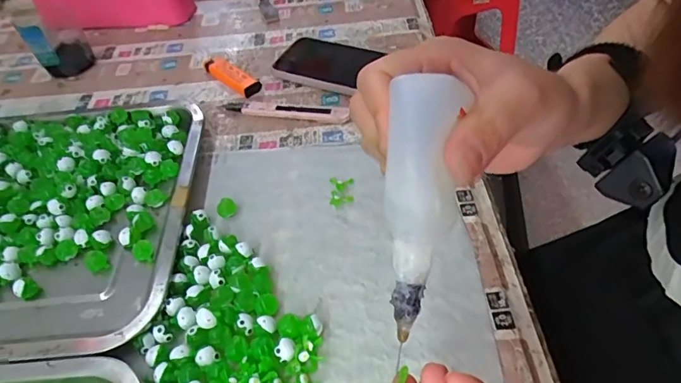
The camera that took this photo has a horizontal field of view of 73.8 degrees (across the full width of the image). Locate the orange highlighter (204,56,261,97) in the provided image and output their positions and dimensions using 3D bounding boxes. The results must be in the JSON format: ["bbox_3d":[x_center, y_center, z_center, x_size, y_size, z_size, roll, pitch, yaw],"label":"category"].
[{"bbox_3d":[-0.120,-0.129,0.501,0.085,0.016,0.023,34,58,31],"label":"orange highlighter"}]

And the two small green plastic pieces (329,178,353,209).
[{"bbox_3d":[0.001,-0.001,0.384,0.020,0.008,0.032,-4,47,2],"label":"two small green plastic pieces"}]

